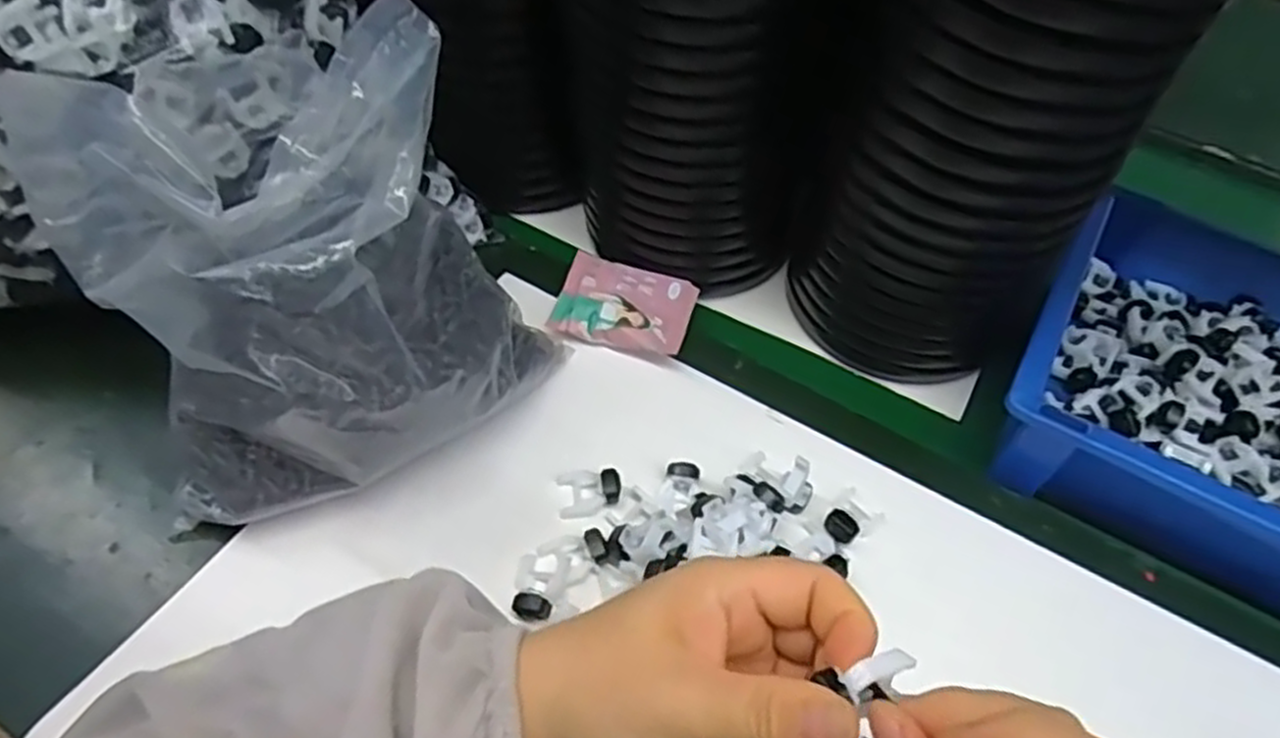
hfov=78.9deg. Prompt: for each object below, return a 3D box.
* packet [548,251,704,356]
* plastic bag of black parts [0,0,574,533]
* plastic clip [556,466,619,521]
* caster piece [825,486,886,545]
[{"bbox_3d":[-0.008,-0.038,0.442,0.073,0.016,0.061,14,53,6],"label":"packet"},{"bbox_3d":[-0.129,-0.035,0.323,0.173,0.153,0.104,-26,59,-23],"label":"plastic bag of black parts"},{"bbox_3d":[-0.024,0.057,0.370,0.029,0.009,0.021,-5,53,-9],"label":"plastic clip"},{"bbox_3d":[0.101,0.070,0.373,0.028,0.009,0.023,-34,62,-27],"label":"caster piece"}]

